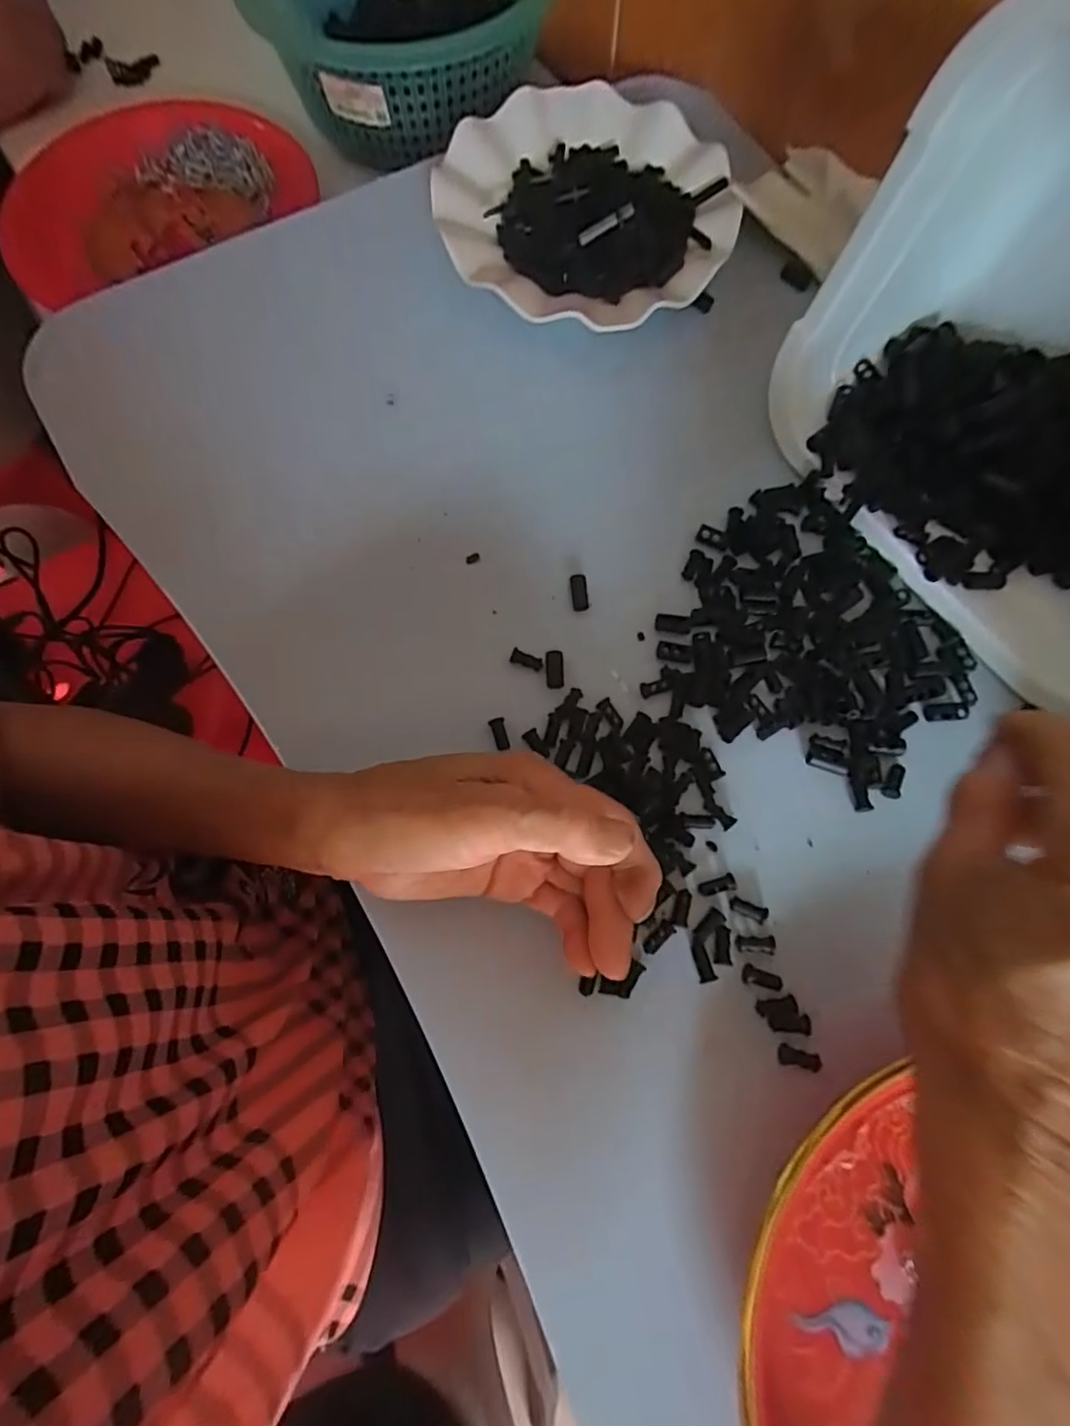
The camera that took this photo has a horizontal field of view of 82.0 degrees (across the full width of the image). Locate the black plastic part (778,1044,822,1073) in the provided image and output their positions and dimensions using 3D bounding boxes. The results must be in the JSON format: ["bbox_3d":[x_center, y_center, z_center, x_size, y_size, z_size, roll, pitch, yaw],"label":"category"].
[{"bbox_3d":[0.112,0.146,0.260,0.018,0.004,0.008,10,73,3],"label":"black plastic part"}]

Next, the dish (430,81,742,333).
[{"bbox_3d":[0.031,-0.304,0.370,0.176,0.034,0.160,0,73,0],"label":"dish"}]

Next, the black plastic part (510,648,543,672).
[{"bbox_3d":[-0.004,-0.027,0.314,0.016,0.004,0.006,18,74,6],"label":"black plastic part"}]

